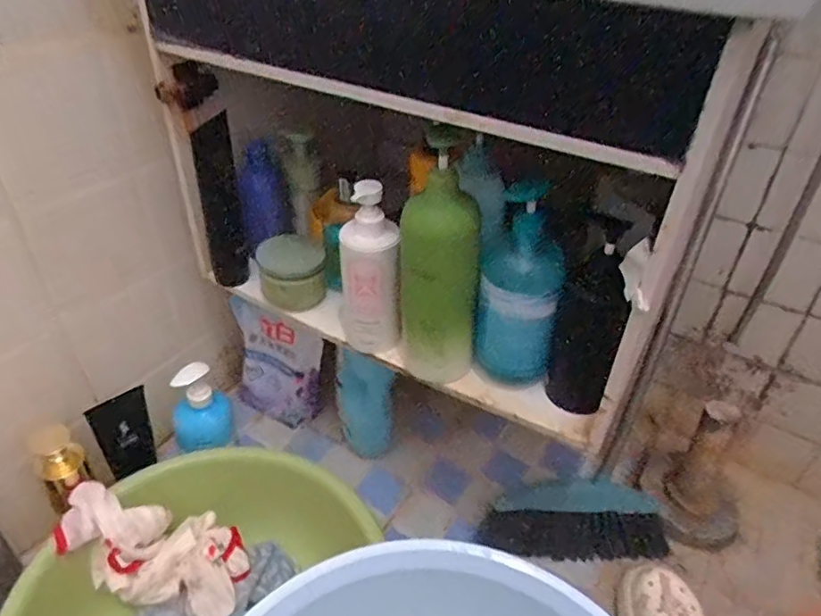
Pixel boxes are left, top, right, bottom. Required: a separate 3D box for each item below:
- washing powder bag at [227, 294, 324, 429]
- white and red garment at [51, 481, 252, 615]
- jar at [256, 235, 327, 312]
[{"bbox_3d":[-0.225,0.097,0.931,0.168,0.168,0.063,15,40,17],"label":"washing powder bag"},{"bbox_3d":[-0.313,0.294,0.694,0.231,0.078,0.110,26,38,-6],"label":"white and red garment"},{"bbox_3d":[-0.146,-0.044,0.704,0.079,0.054,0.084,1,37,-1],"label":"jar"}]

